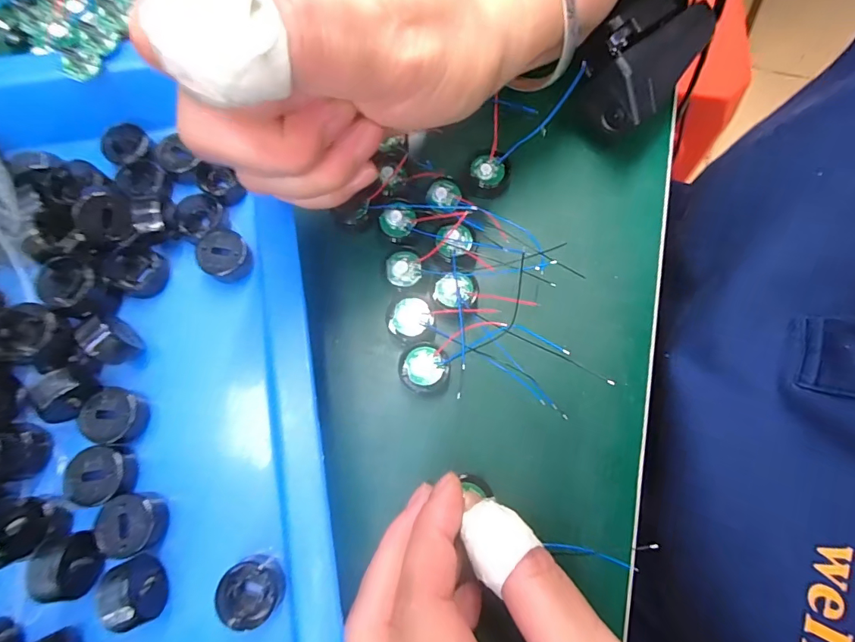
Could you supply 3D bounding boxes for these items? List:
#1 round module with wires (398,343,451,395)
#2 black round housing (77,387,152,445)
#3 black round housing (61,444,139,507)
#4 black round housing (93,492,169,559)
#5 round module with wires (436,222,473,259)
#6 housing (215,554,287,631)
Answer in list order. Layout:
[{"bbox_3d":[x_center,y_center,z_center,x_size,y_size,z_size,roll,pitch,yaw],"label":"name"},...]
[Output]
[{"bbox_3d":[-0.001,0.020,0.178,0.020,0.007,0.020,0,75,-1],"label":"round module with wires"},{"bbox_3d":[-0.122,0.037,0.169,0.018,0.015,0.020,7,75,1],"label":"black round housing"},{"bbox_3d":[-0.122,0.057,0.162,0.019,0.012,0.020,-7,75,-3],"label":"black round housing"},{"bbox_3d":[-0.108,0.074,0.159,0.017,0.014,0.020,-6,75,-2],"label":"black round housing"},{"bbox_3d":[0.012,-0.036,0.190,0.016,0.004,0.016,0,75,-1],"label":"round module with wires"},{"bbox_3d":[-0.063,0.095,0.155,0.021,0.012,0.020,0,75,-1],"label":"housing"}]

